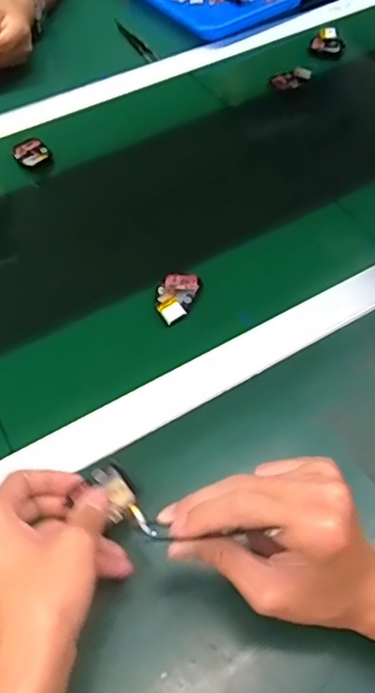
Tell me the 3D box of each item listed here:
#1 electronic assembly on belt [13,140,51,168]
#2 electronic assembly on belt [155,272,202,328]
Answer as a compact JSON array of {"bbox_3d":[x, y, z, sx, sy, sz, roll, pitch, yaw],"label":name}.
[{"bbox_3d":[-0.181,-0.225,0.677,0.037,0.012,0.040,-27,61,-16],"label":"electronic assembly on belt"},{"bbox_3d":[-0.013,-0.046,0.550,0.038,0.012,0.059,16,58,10],"label":"electronic assembly on belt"}]

